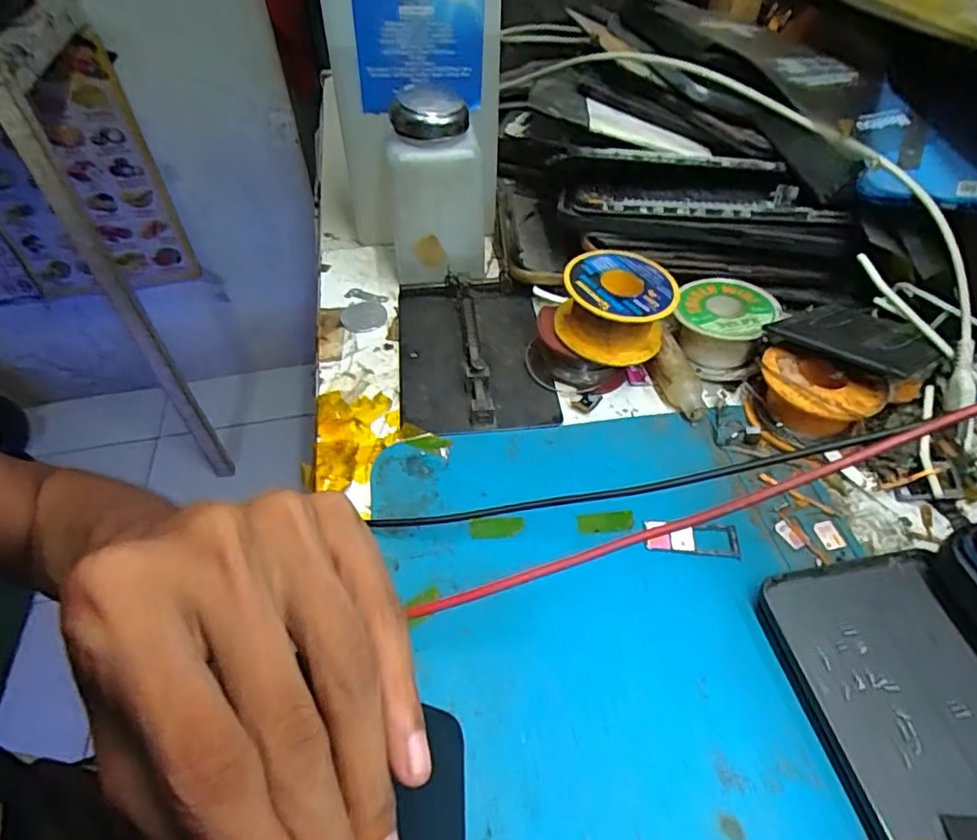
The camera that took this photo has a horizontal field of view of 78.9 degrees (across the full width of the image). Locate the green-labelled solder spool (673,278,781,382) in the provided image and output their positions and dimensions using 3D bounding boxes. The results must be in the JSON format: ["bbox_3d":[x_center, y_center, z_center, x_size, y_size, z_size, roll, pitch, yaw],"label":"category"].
[{"bbox_3d":[0.124,-0.051,0.316,0.046,0.030,0.048,-1,48,1],"label":"green-labelled solder spool"}]

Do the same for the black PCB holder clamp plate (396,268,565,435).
[{"bbox_3d":[-0.010,-0.041,0.323,0.078,0.014,0.117,-5,48,-4],"label":"black PCB holder clamp plate"}]

